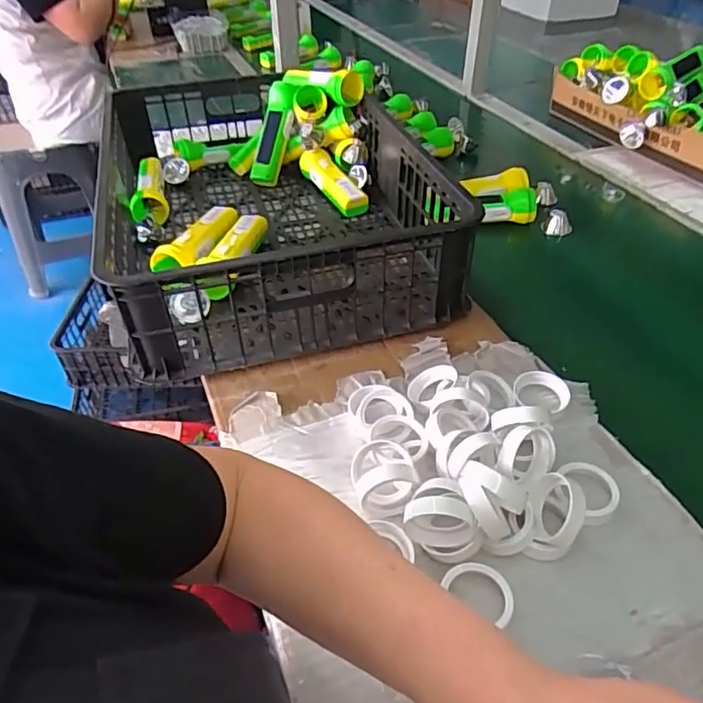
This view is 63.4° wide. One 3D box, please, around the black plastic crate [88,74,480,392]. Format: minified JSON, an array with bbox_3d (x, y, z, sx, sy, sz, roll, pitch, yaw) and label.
[{"bbox_3d":[-0.104,-0.216,0.762,0.389,0.163,0.491,-13,43,-10],"label":"black plastic crate"}]

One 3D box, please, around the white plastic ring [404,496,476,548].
[{"bbox_3d":[0.068,0.131,0.441,0.053,0.055,0.021,-1,43,6],"label":"white plastic ring"}]

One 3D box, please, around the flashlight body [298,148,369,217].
[{"bbox_3d":[-0.025,-0.250,0.848,0.043,0.037,0.141,-28,62,-22],"label":"flashlight body"}]

